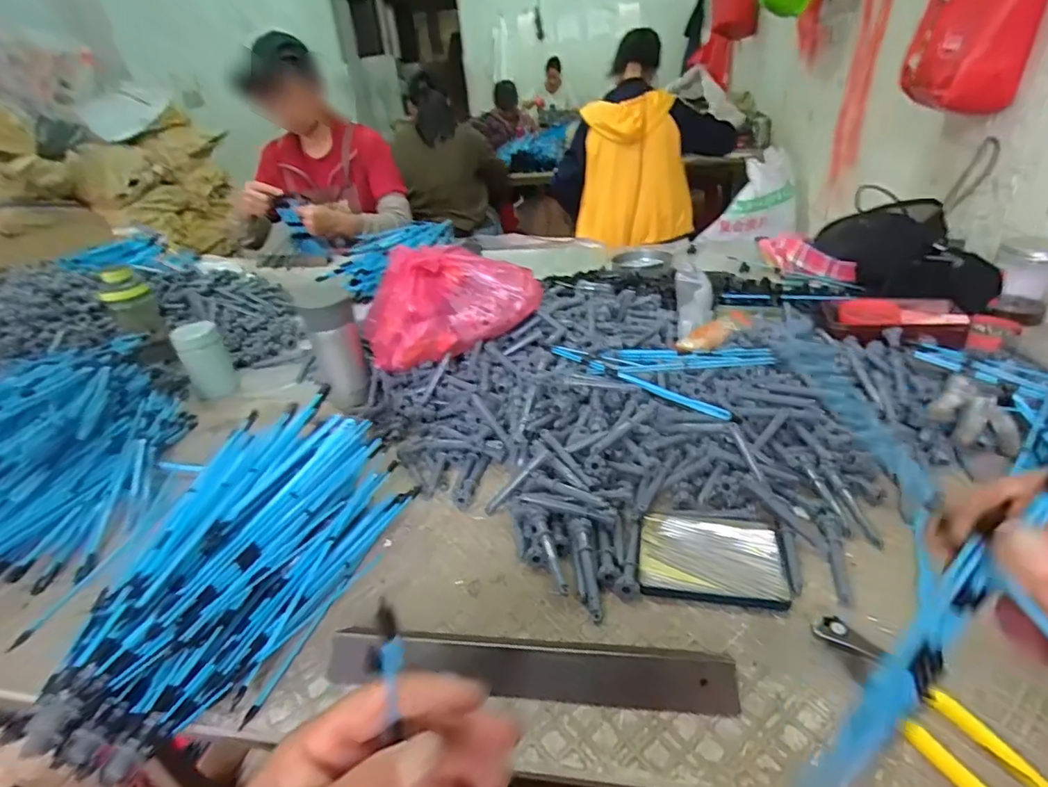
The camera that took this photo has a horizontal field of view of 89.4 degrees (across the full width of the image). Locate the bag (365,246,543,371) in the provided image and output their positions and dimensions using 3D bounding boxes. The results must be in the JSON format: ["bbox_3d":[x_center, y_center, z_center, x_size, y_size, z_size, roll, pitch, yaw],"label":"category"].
[{"bbox_3d":[-0.105,-0.128,0.782,0.254,0.159,0.106,-15,33,-15],"label":"bag"}]

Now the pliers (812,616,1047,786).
[{"bbox_3d":[0.275,0.221,0.365,0.045,0.014,0.168,-19,34,-19],"label":"pliers"}]

